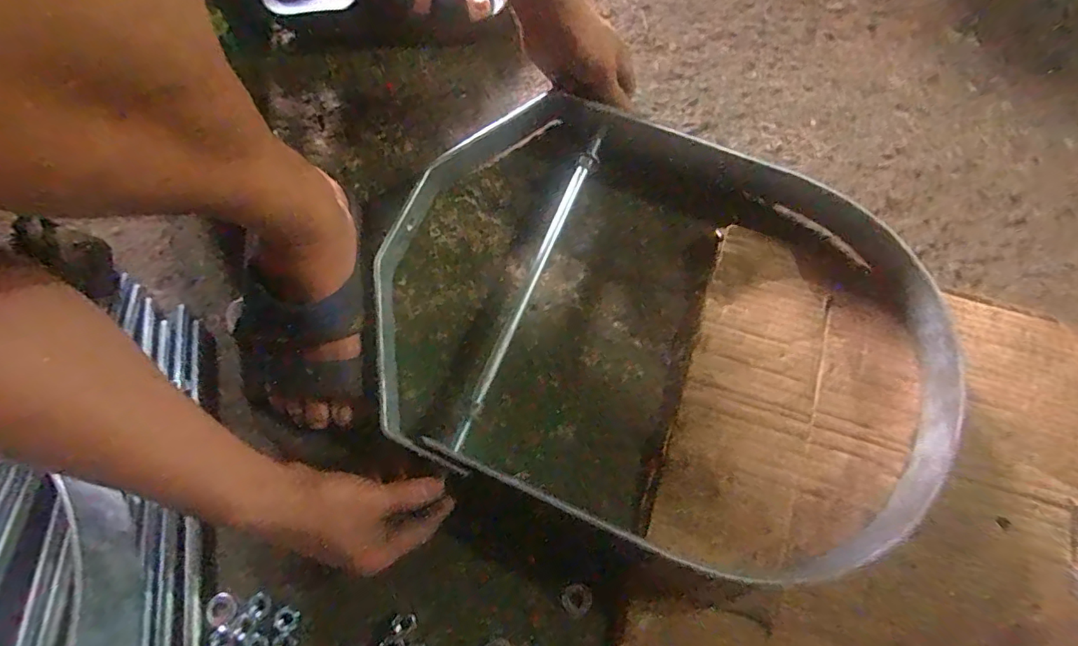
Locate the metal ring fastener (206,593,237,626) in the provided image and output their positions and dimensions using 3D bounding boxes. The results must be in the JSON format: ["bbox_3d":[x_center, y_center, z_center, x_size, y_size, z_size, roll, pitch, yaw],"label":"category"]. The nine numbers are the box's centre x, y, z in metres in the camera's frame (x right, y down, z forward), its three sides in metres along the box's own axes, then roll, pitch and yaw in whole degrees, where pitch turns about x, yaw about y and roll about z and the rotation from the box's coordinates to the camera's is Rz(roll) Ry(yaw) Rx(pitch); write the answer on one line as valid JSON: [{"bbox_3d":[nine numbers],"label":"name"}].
[{"bbox_3d":[-0.273,0.246,0.432,0.024,0.006,0.024,0,76,1],"label":"metal ring fastener"}]

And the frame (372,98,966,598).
[{"bbox_3d":[0.108,-0.003,0.466,0.531,0.056,0.385,22,78,6],"label":"frame"}]

